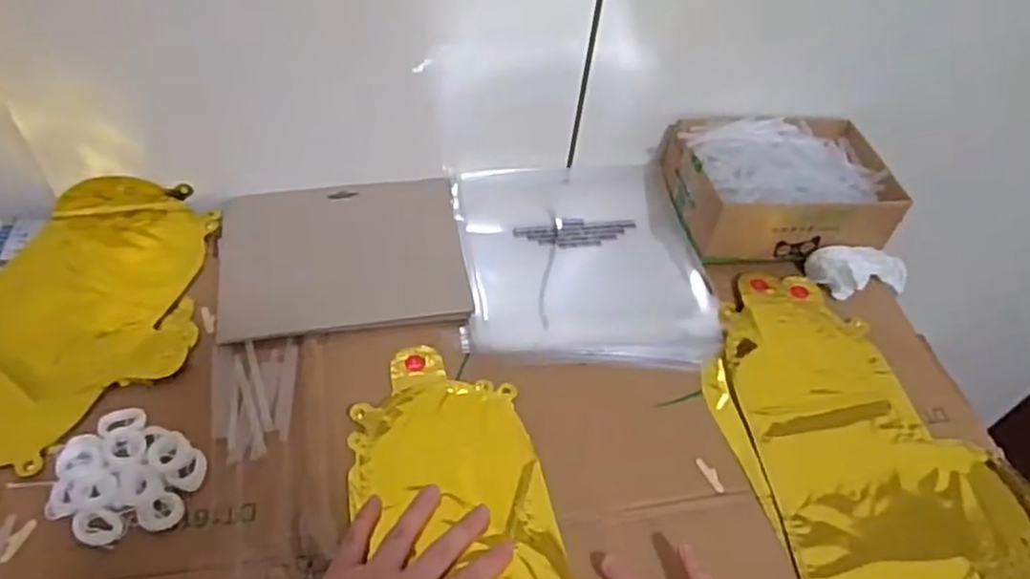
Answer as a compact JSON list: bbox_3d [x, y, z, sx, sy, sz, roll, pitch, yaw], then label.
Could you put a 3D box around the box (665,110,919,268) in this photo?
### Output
[{"bbox_3d":[0.241,-0.098,0.658,0.189,0.078,0.137,-3,50,-8],"label":"box"}]

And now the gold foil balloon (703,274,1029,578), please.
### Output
[{"bbox_3d":[0.276,0.161,0.488,0.203,0.014,0.432,-5,51,-10],"label":"gold foil balloon"}]

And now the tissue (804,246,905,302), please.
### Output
[{"bbox_3d":[0.314,-0.016,0.642,0.104,0.029,0.042,0,47,-23],"label":"tissue"}]

